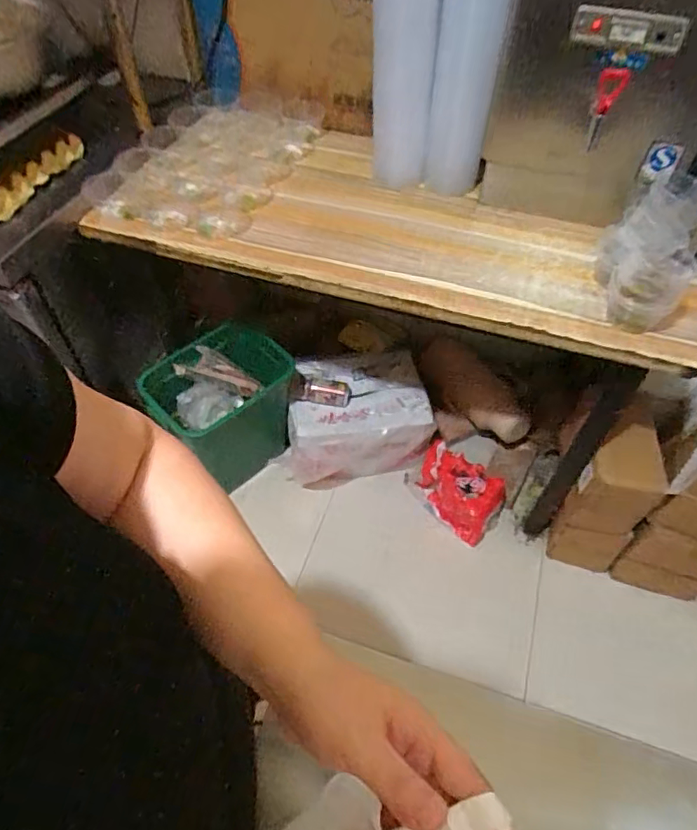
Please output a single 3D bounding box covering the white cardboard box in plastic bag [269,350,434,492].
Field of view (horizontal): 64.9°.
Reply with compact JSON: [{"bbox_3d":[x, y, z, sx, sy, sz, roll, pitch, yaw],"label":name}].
[{"bbox_3d":[-0.007,0.019,1.581,0.435,0.253,0.325,-12,55,-10],"label":"white cardboard box in plastic bag"}]

